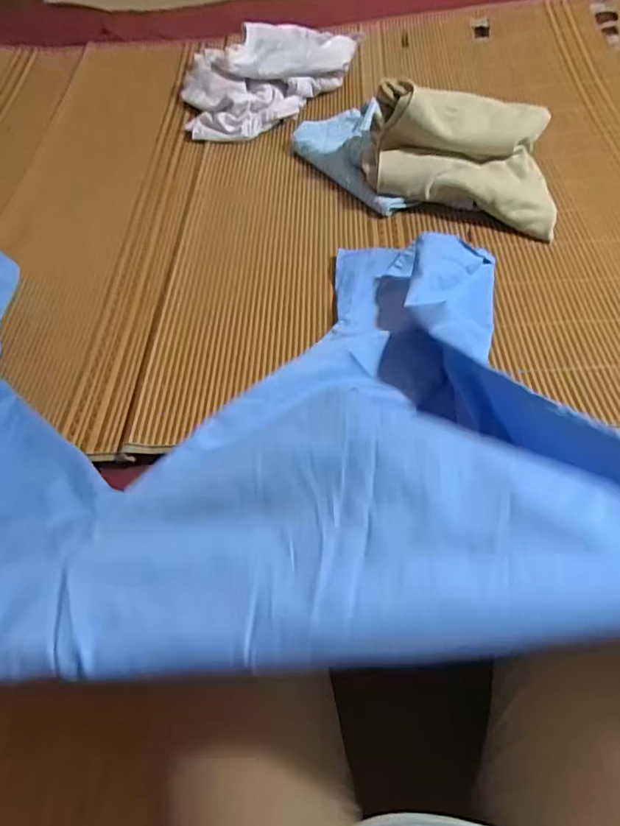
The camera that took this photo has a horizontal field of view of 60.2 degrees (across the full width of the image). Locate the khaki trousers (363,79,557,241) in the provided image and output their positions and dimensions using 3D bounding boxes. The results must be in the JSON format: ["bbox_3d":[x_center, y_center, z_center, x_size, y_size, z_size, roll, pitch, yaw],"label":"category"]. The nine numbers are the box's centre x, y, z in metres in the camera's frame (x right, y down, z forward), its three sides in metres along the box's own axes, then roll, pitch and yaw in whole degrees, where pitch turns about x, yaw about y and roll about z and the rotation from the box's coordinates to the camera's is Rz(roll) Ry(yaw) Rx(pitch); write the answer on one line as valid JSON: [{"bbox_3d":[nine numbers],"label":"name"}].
[{"bbox_3d":[0.196,-0.346,0.701,0.249,0.112,0.203,5,56,10],"label":"khaki trousers"}]

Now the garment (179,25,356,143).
[{"bbox_3d":[-0.092,-0.585,0.923,0.328,0.052,0.208,-40,60,-20],"label":"garment"}]

